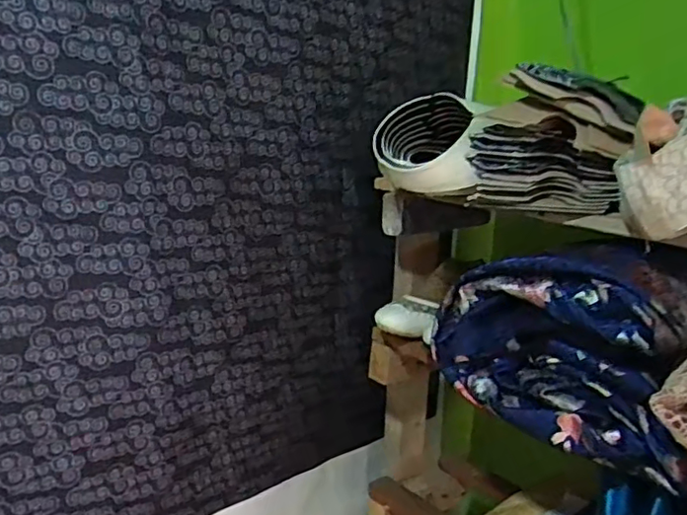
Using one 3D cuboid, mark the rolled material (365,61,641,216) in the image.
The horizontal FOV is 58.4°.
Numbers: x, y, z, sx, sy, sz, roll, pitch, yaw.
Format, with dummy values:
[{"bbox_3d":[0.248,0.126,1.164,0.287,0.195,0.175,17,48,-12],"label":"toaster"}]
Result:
[{"bbox_3d":[0.181,-0.133,0.704,0.276,0.132,0.142,9,14,25],"label":"rolled material"}]

